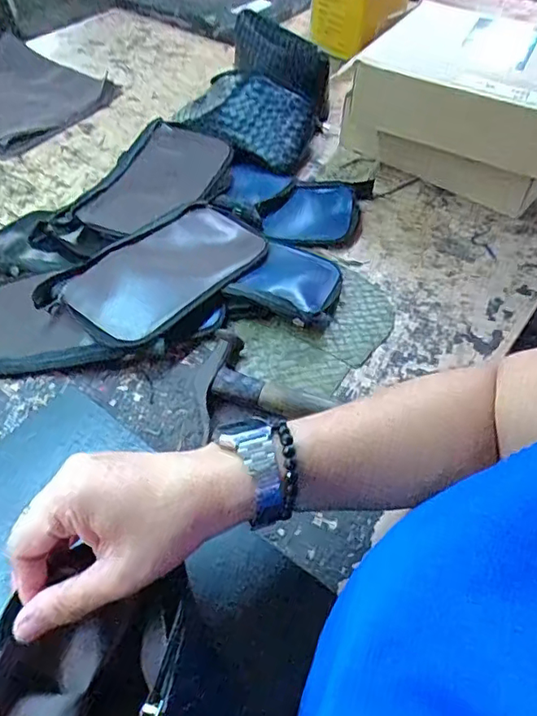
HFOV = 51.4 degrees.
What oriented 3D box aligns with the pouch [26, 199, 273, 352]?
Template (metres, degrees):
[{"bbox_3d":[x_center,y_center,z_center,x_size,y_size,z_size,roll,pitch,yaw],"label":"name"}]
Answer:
[{"bbox_3d":[-0.098,-0.095,0.560,0.114,0.027,0.230,31,56,23],"label":"pouch"}]

